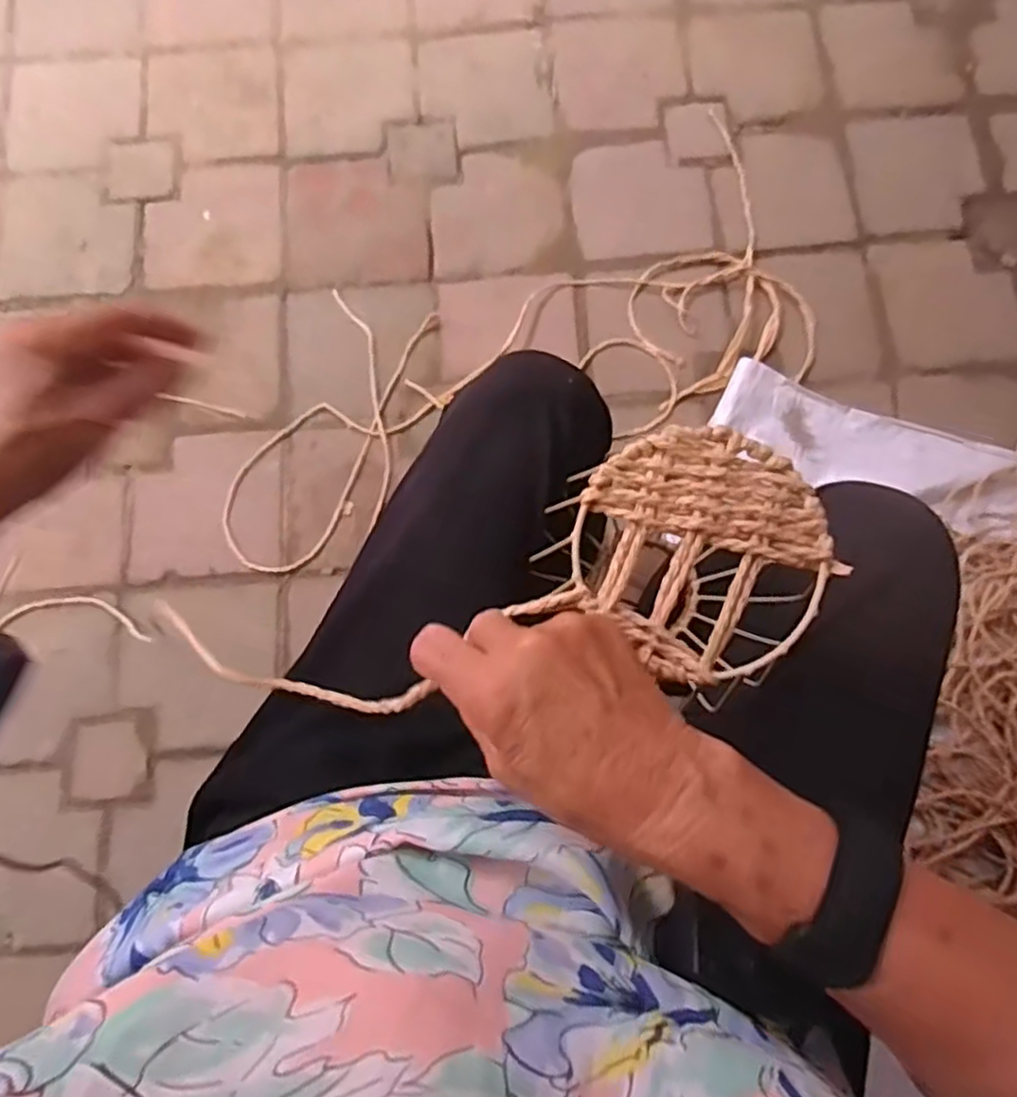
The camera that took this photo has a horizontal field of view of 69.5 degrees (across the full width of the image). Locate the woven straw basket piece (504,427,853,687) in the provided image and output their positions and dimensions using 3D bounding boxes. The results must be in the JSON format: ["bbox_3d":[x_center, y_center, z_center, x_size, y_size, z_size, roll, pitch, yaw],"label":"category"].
[{"bbox_3d":[0.087,0.004,0.339,0.115,0.015,0.117,31,80,6],"label":"woven straw basket piece"}]

